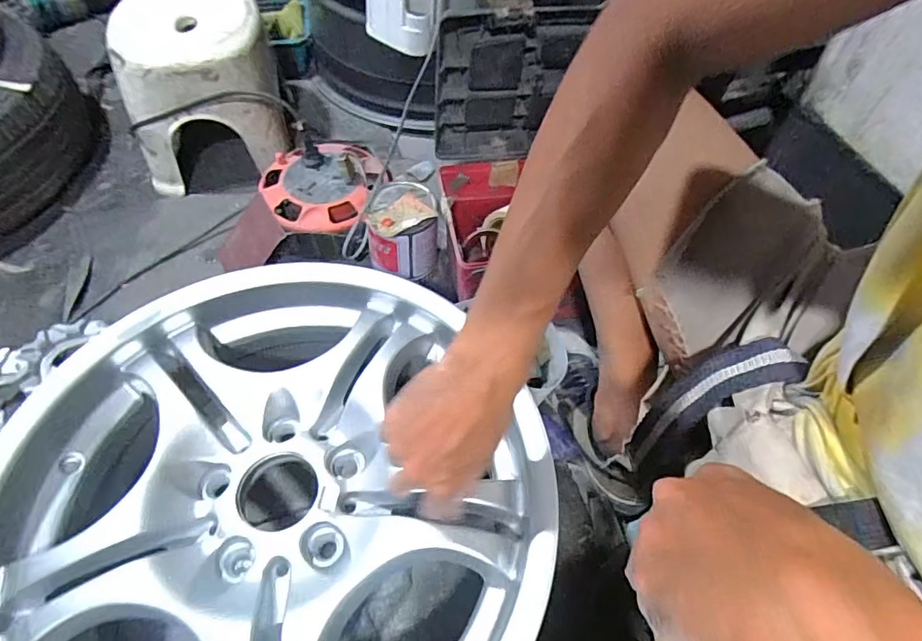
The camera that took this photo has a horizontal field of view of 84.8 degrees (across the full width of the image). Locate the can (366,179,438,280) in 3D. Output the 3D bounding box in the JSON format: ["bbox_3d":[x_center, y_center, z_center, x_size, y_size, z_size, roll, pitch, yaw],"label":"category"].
[{"bbox_3d":[-0.091,-0.139,0.774,0.100,0.118,0.105,2,56,-3],"label":"can"}]

